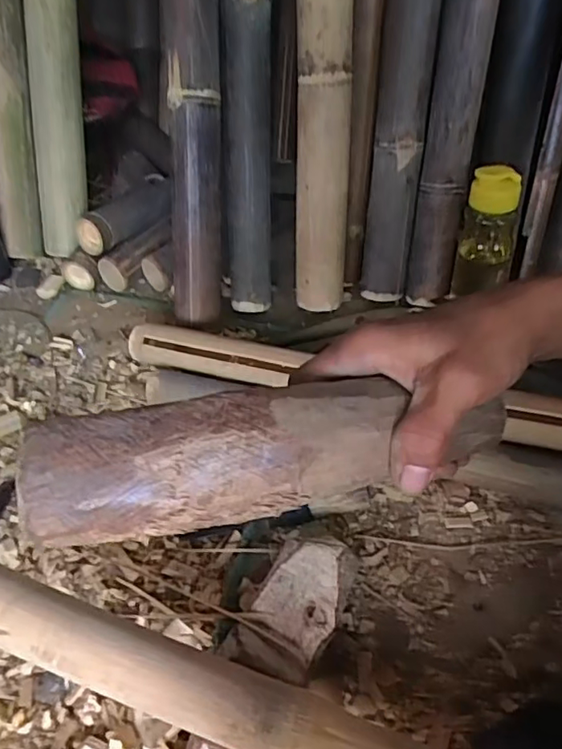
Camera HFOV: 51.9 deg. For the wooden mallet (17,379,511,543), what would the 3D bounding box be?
[{"bbox_3d":[-0.002,0.038,0.294,0.241,0.041,0.053,-7,46,-11],"label":"wooden mallet"}]

